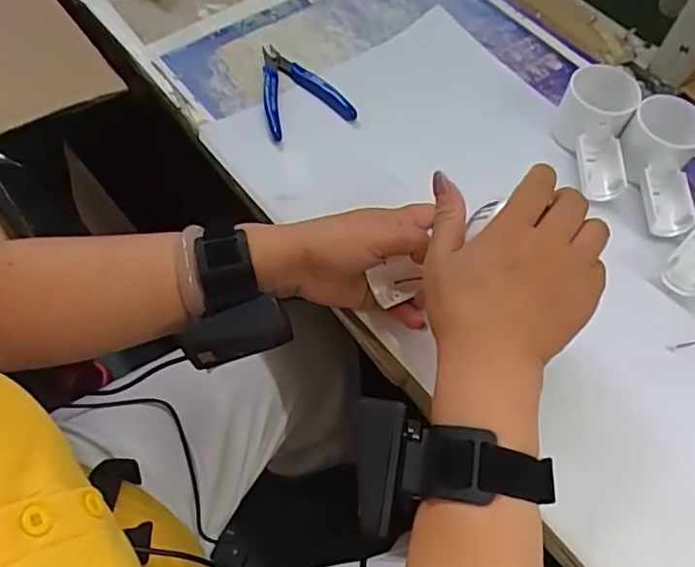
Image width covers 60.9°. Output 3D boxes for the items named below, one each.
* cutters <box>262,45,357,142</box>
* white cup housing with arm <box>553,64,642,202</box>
[{"bbox_3d":[-0.052,-0.183,0.547,0.077,0.019,0.109,-23,64,-16],"label":"cutters"},{"bbox_3d":[0.213,-0.129,0.506,0.056,0.050,0.111,12,60,3],"label":"white cup housing with arm"}]

